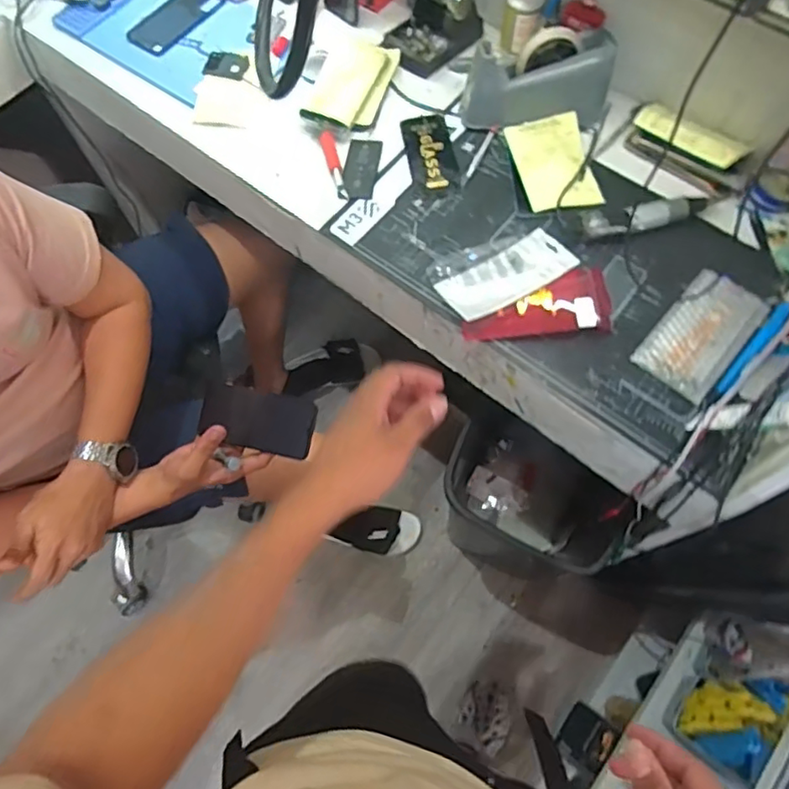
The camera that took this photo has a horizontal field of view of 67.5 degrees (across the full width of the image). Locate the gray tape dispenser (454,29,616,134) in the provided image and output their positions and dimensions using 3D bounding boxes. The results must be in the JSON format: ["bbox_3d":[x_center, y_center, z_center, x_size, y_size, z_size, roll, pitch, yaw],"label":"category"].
[{"bbox_3d":[0.203,-0.440,0.840,0.210,0.104,0.070,-3,67,0],"label":"gray tape dispenser"}]

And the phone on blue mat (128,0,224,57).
[{"bbox_3d":[-0.359,-0.615,0.969,0.154,0.012,0.086,-39,75,0],"label":"phone on blue mat"}]

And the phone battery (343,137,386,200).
[{"bbox_3d":[-0.046,-0.325,0.849,0.049,0.004,0.093,11,78,-1],"label":"phone battery"}]

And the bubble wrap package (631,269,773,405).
[{"bbox_3d":[0.381,-0.078,0.728,0.094,0.021,0.169,39,74,16],"label":"bubble wrap package"}]

